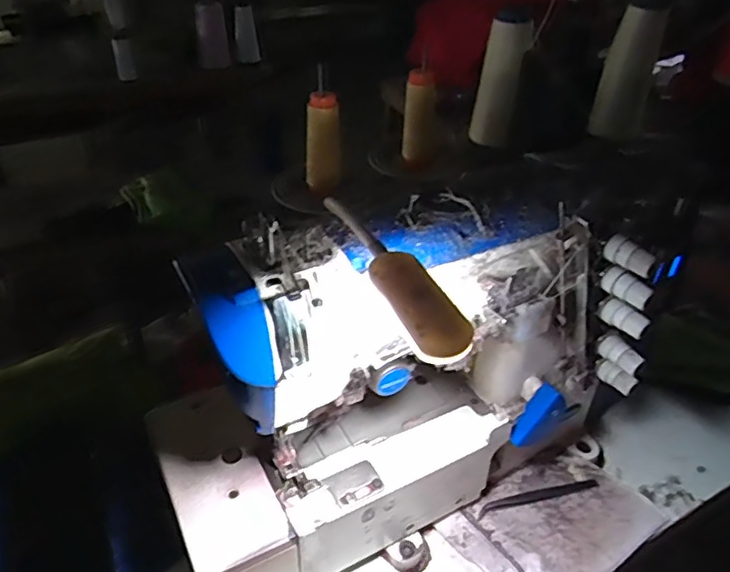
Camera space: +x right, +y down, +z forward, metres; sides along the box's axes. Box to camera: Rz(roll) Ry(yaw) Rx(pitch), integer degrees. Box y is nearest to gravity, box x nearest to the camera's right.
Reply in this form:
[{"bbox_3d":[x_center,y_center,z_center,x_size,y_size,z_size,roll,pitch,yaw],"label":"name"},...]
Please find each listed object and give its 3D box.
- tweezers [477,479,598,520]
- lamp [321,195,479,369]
[{"bbox_3d":[0.178,0.214,0.600,0.137,0.005,0.012,-9,38,-14],"label":"tweezers"},{"bbox_3d":[0.012,-0.012,0.356,0.033,0.025,0.153,-15,40,-22],"label":"lamp"}]

